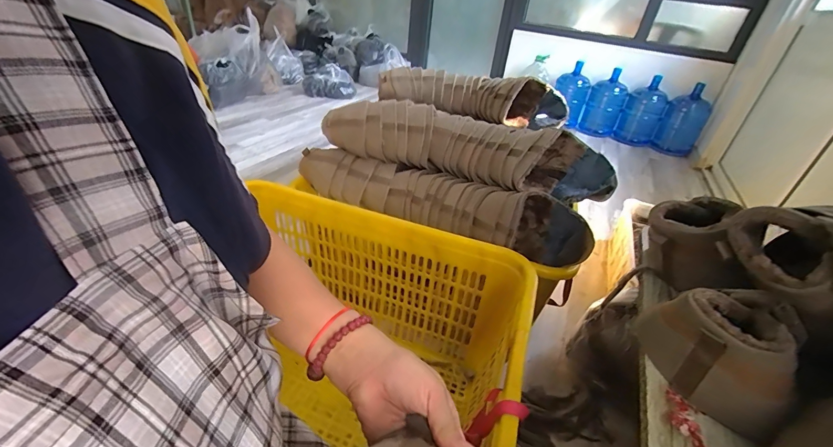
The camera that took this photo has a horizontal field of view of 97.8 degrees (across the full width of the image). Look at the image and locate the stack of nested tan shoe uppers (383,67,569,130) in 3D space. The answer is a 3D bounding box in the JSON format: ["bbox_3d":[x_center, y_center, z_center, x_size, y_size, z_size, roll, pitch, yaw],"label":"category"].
[{"bbox_3d":[0.201,-0.486,1.362,0.685,0.152,0.208,18,36,14],"label":"stack of nested tan shoe uppers"}]

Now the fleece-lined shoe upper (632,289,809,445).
[{"bbox_3d":[0.314,0.133,0.378,0.104,0.112,0.102,16,36,11],"label":"fleece-lined shoe upper"}]

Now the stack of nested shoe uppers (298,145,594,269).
[{"bbox_3d":[0.045,-0.073,0.896,0.719,0.142,0.197,23,37,20],"label":"stack of nested shoe uppers"}]

